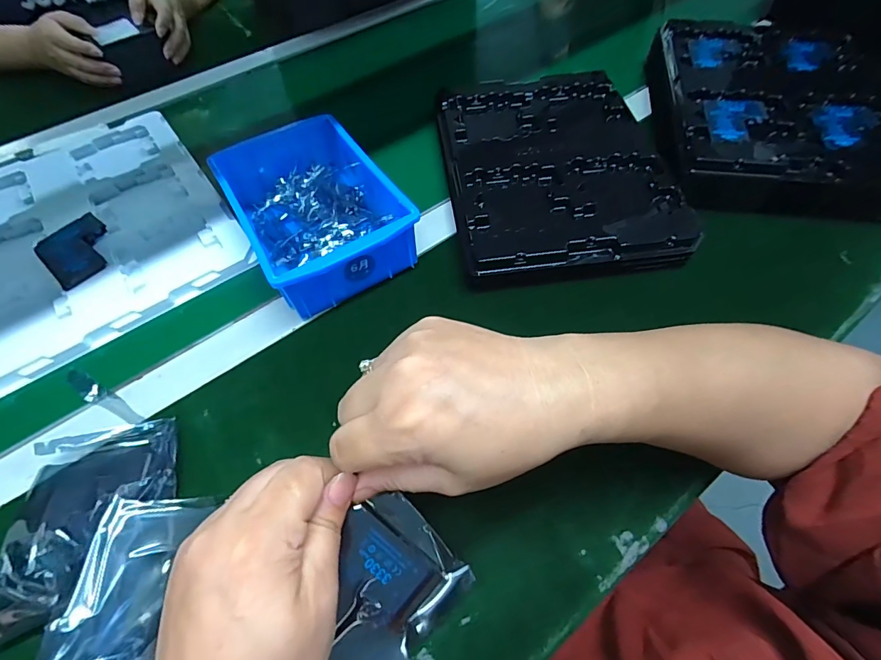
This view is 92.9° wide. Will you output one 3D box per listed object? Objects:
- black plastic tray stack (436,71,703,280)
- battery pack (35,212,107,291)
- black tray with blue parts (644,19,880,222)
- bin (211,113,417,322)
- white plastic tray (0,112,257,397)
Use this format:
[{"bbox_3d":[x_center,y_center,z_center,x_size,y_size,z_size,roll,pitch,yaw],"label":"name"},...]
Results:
[{"bbox_3d":[0.117,-0.170,0.443,0.217,0.041,0.295,-7,58,-2],"label":"black plastic tray stack"},{"bbox_3d":[-0.351,-0.077,0.408,0.074,0.015,0.060,38,66,22],"label":"battery pack"},{"bbox_3d":[0.357,-0.250,0.459,0.214,0.047,0.286,7,59,7],"label":"black tray with blue parts"},{"bbox_3d":[-0.119,-0.115,0.399,0.126,0.064,0.194,-28,61,-15],"label":"bin"},{"bbox_3d":[-0.388,-0.113,0.442,0.273,0.011,0.336,-33,62,-17],"label":"white plastic tray"}]

